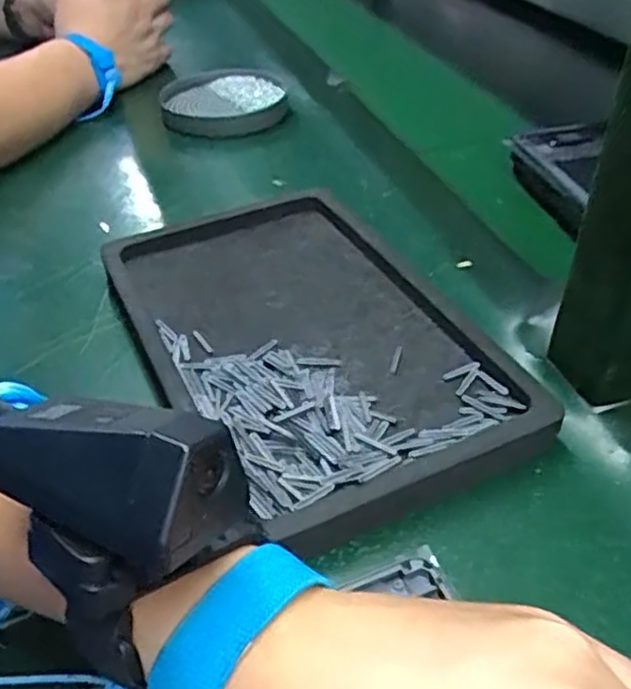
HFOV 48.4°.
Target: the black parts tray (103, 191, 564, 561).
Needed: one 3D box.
[{"bbox_3d":[-0.009,-0.011,0.374,0.156,0.017,0.250,-18,41,-20],"label":"black parts tray"}]

